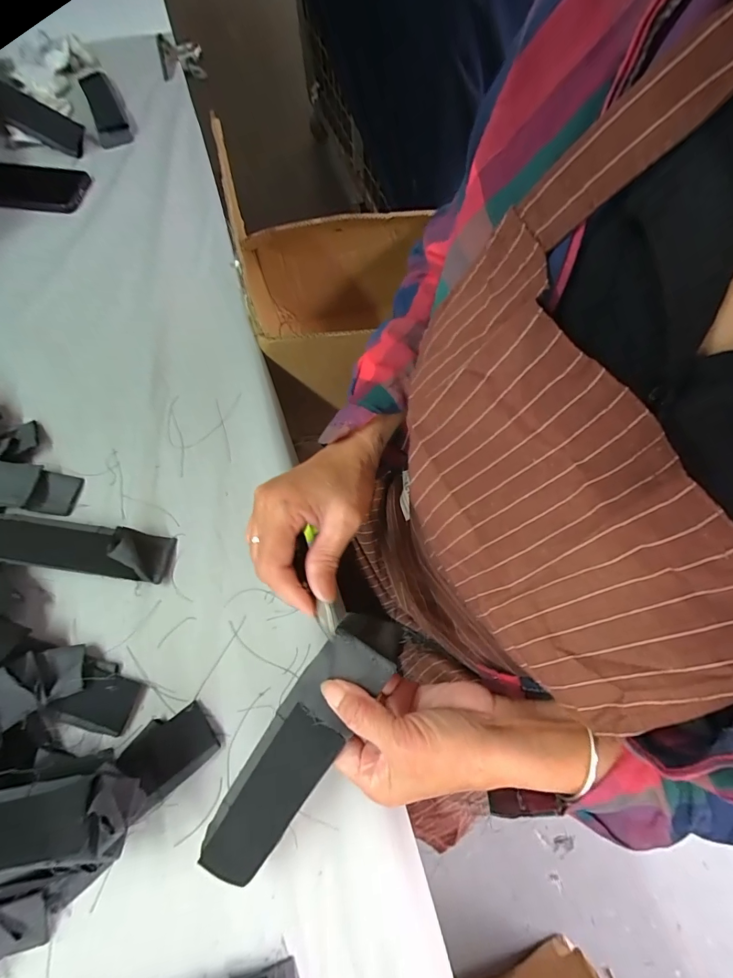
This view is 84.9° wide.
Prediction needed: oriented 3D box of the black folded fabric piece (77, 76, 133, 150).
[{"bbox_3d":[-0.392,-0.570,0.602,0.045,0.015,0.174,-23,72,-8],"label":"black folded fabric piece"}]

